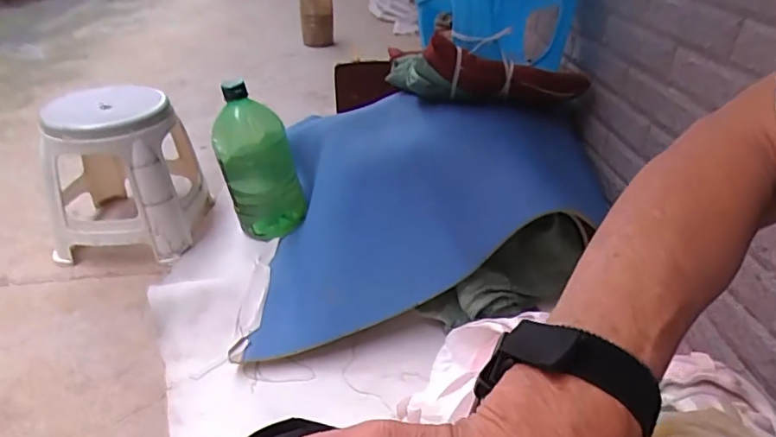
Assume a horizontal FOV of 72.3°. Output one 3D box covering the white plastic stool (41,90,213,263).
[{"bbox_3d":[-0.586,-0.110,1.200,0.293,0.323,0.311,-3,33,-9],"label":"white plastic stool"}]

